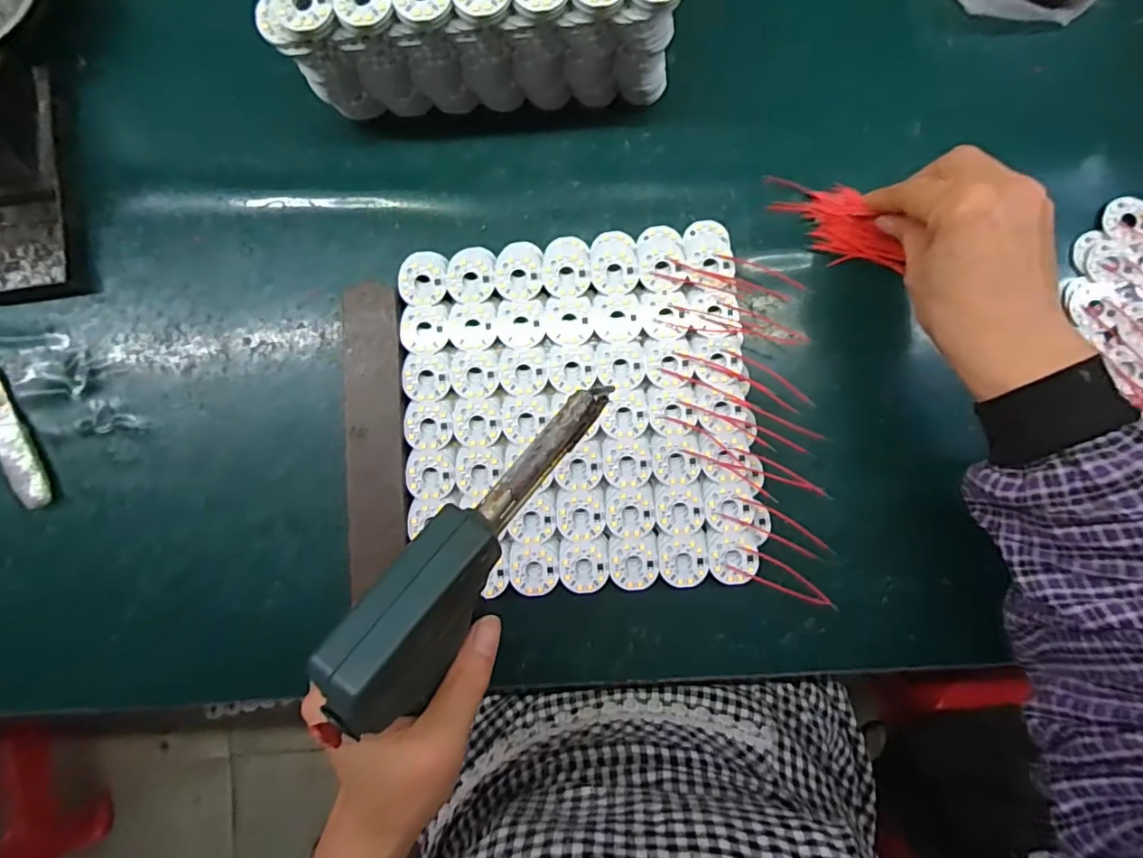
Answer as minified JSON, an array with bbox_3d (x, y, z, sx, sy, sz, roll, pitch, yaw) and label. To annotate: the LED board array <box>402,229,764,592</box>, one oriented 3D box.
[{"bbox_3d":[0.006,-0.012,0.352,0.216,0.009,0.225,-7,85,0],"label":"LED board array"}]

